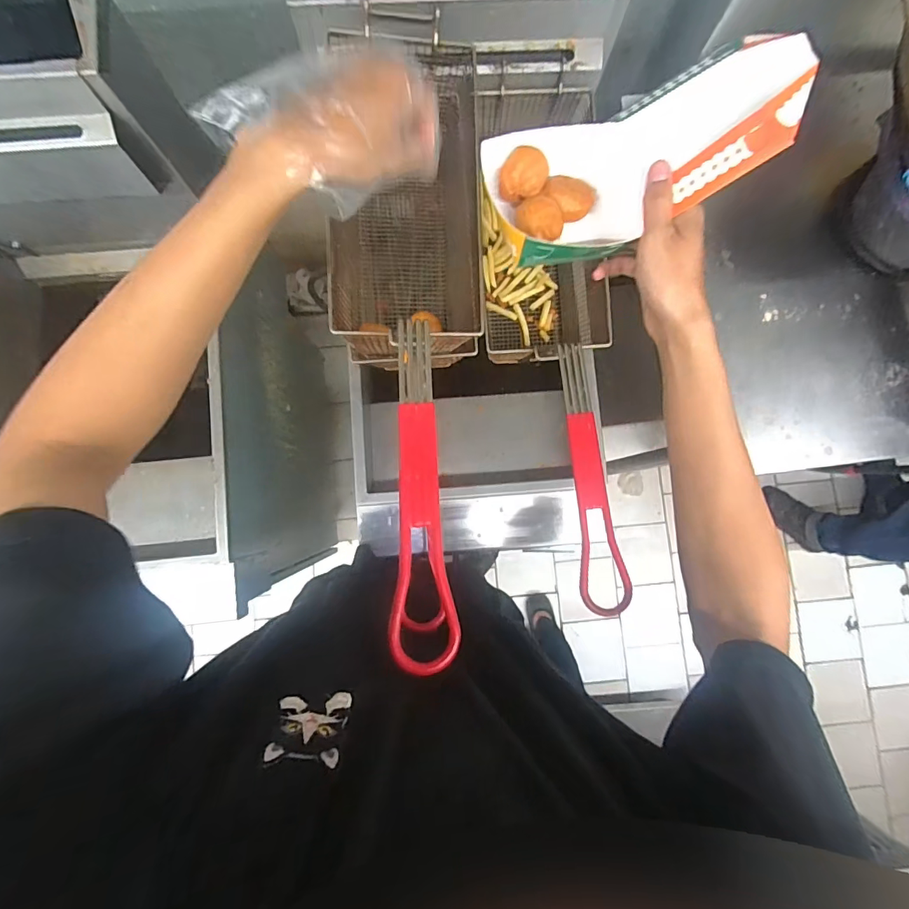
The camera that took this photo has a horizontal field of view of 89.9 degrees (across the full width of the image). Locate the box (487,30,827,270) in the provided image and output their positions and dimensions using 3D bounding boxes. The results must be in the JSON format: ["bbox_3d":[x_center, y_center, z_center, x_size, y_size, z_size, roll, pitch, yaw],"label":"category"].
[{"bbox_3d":[0.146,-0.239,0.376,0.234,0.079,0.119,-11,84,27],"label":"box"}]

